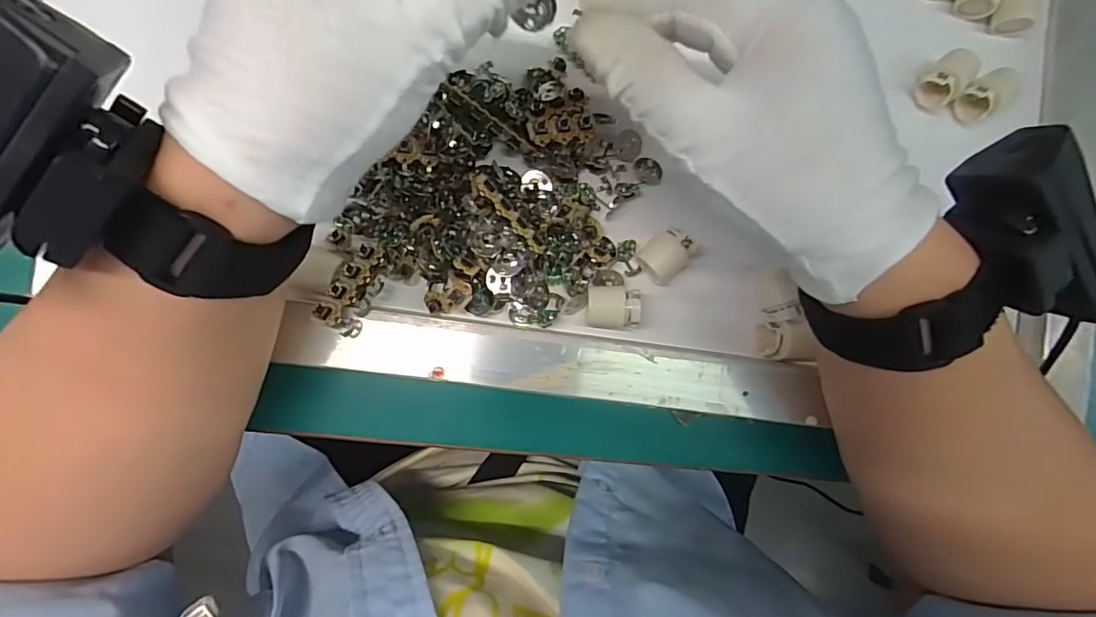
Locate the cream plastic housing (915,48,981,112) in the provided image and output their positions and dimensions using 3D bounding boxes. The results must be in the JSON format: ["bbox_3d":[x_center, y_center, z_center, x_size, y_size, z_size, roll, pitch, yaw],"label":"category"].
[{"bbox_3d":[0.217,-0.125,0.274,0.019,0.017,0.030,45,83,-4],"label":"cream plastic housing"}]

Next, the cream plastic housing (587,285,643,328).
[{"bbox_3d":[0.032,-0.001,0.254,0.025,0.017,0.021,4,88,-8],"label":"cream plastic housing"}]

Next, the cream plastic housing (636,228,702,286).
[{"bbox_3d":[0.060,-0.027,0.258,0.030,0.016,0.021,-41,94,-7],"label":"cream plastic housing"}]

